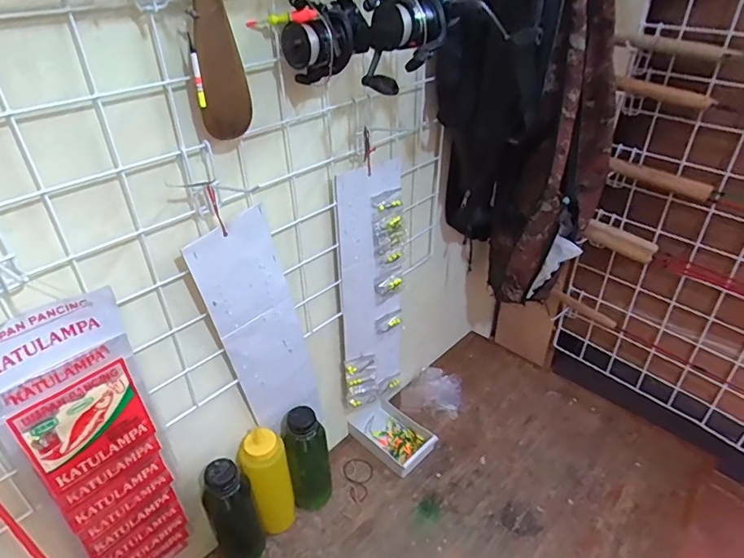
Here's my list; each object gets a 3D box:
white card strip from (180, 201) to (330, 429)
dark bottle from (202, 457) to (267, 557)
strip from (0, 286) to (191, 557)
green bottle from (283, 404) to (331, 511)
[{"bbox_3d":[-0.130,0.081,0.609,0.098,0.357,0.009,-34,47,-27],"label":"white card strip"},{"bbox_3d":[-0.188,0.325,0.667,0.067,0.194,0.058,-22,41,-26],"label":"dark bottle"},{"bbox_3d":[-0.268,0.191,0.503,0.028,0.384,0.115,23,42,30],"label":"strip"},{"bbox_3d":[-0.096,0.270,0.739,0.060,0.188,0.066,-8,36,-9],"label":"green bottle"}]

